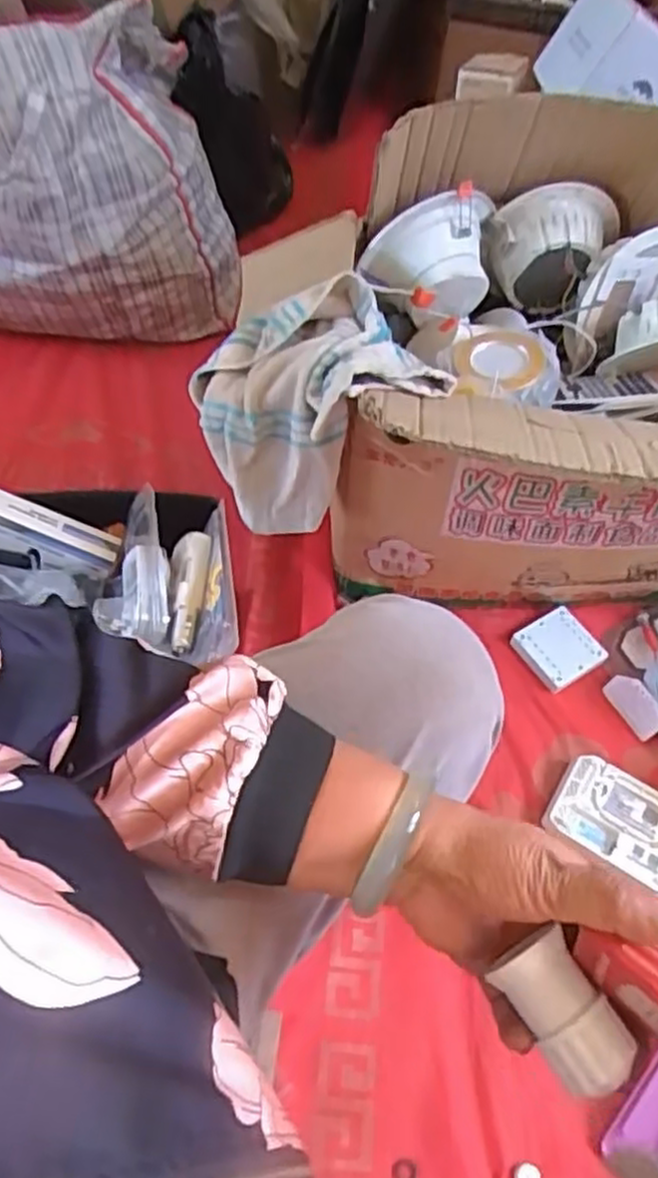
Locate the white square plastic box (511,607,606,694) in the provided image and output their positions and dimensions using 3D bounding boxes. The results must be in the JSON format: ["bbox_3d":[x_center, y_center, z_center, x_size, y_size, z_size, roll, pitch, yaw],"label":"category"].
[{"bbox_3d":[0.283,0.075,0.924,0.084,0.031,0.090,-28,61,-19],"label":"white square plastic box"}]

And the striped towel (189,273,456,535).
[{"bbox_3d":[-0.023,-0.189,0.740,0.201,0.191,0.211,-18,58,-14],"label":"striped towel"}]

